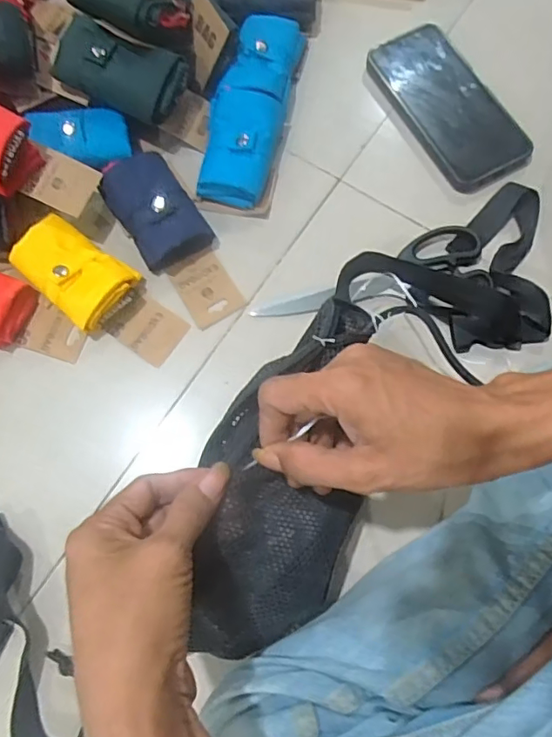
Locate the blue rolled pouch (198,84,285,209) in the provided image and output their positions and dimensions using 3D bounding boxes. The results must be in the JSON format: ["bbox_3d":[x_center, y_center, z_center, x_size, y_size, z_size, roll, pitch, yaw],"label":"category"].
[{"bbox_3d":[-0.029,-0.189,0.460,0.060,0.034,0.093,9,76,4],"label":"blue rolled pouch"}]

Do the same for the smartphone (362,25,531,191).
[{"bbox_3d":[0.154,-0.237,0.479,0.081,0.014,0.167,-30,77,-7],"label":"smartphone"}]

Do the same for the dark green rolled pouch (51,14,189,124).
[{"bbox_3d":[-0.132,-0.250,0.449,0.108,0.034,0.057,19,75,6],"label":"dark green rolled pouch"}]

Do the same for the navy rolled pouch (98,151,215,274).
[{"bbox_3d":[-0.103,-0.133,0.454,0.061,0.033,0.098,-32,77,-7],"label":"navy rolled pouch"}]

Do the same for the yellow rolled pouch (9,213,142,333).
[{"bbox_3d":[-0.166,-0.077,0.437,0.098,0.031,0.060,34,78,9],"label":"yellow rolled pouch"}]

